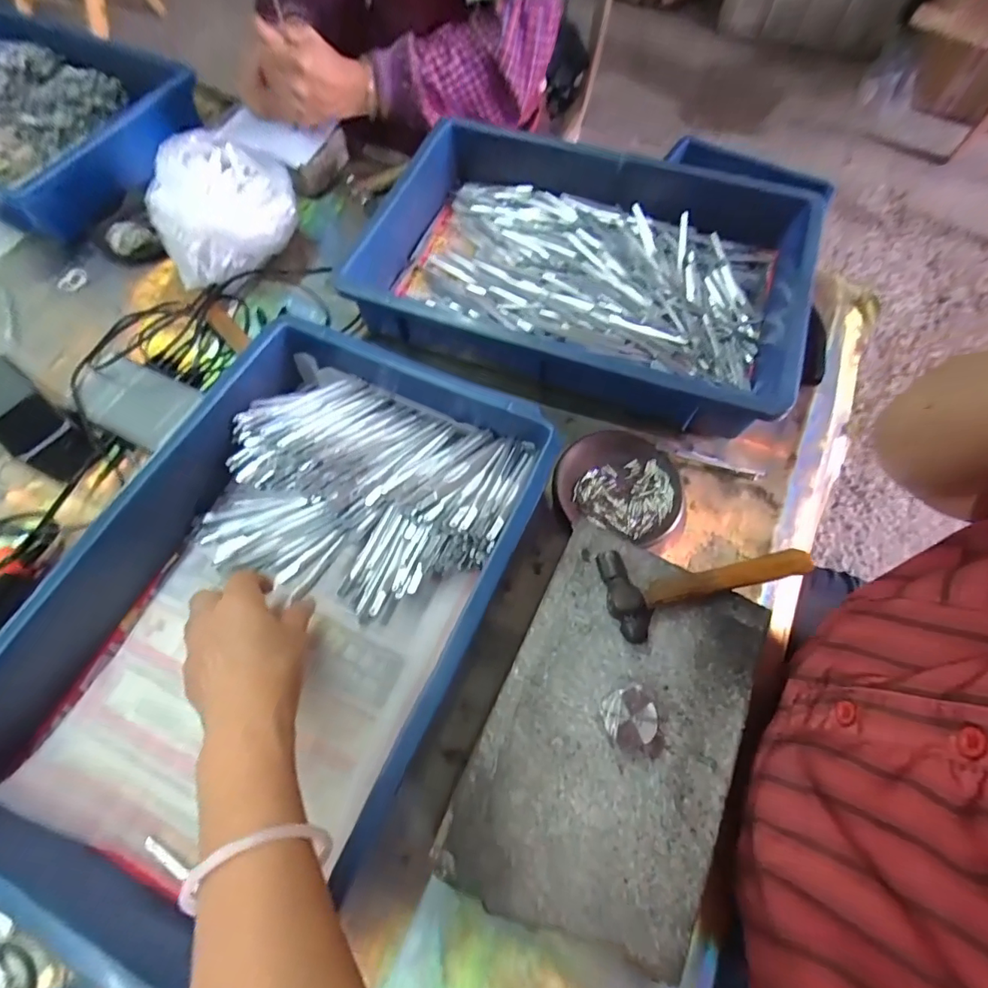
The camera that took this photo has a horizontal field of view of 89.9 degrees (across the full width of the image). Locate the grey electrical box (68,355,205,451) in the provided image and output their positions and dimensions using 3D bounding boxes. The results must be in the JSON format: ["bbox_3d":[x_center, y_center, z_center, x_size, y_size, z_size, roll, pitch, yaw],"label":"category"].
[{"bbox_3d":[-0.345,-0.086,0.482,0.122,0.033,0.071,23,69,12],"label":"grey electrical box"}]

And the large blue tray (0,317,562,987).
[{"bbox_3d":[-0.180,0.067,0.383,0.325,0.075,0.421,24,69,12],"label":"large blue tray"}]

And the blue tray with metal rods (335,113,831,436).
[{"bbox_3d":[0.086,-0.245,0.519,0.452,0.068,0.301,18,68,10],"label":"blue tray with metal rods"}]

